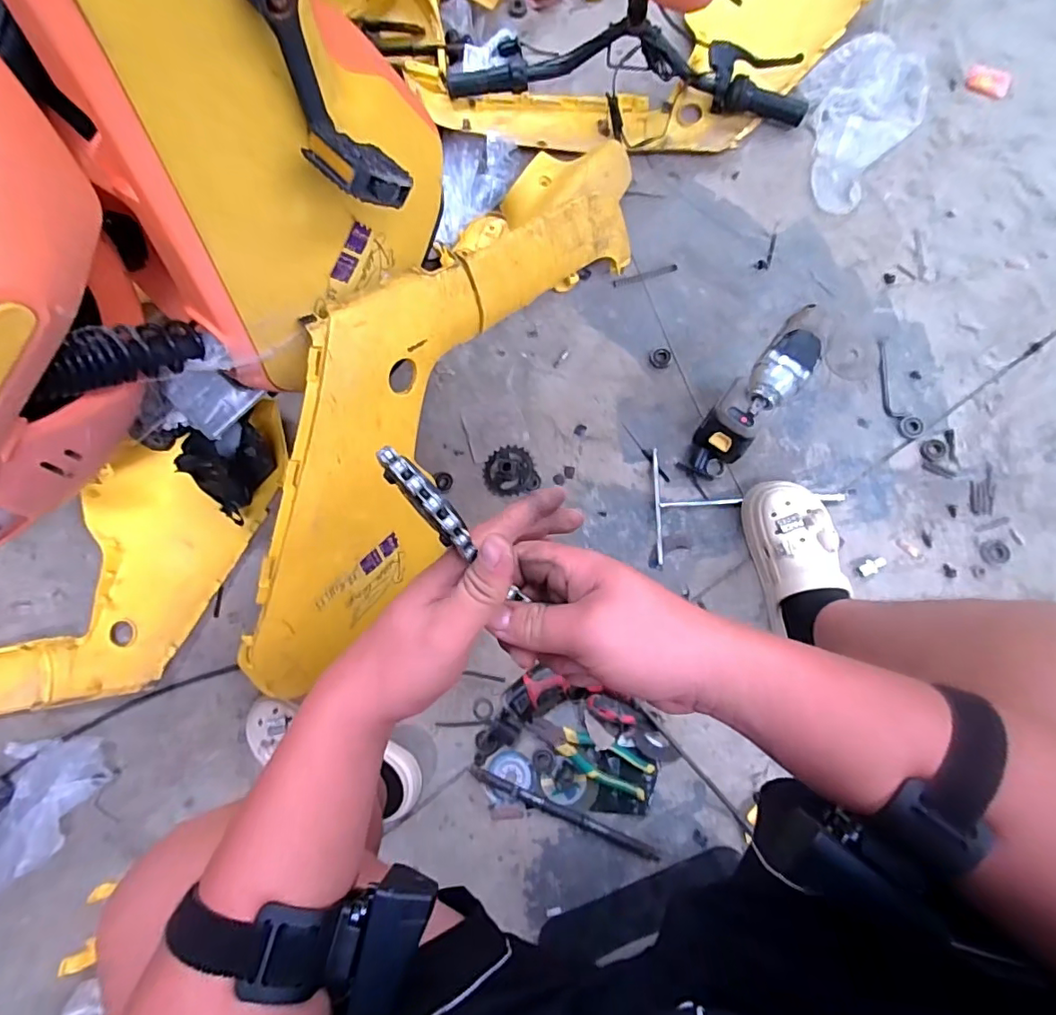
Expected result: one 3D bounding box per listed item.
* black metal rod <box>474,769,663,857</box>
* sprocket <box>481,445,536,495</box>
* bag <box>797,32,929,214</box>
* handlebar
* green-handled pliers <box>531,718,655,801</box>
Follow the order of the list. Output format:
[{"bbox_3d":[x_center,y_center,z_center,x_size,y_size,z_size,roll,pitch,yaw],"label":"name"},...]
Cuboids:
[{"bbox_3d":[0.051,0.449,0.782,0.291,0.016,0.017,23,83,6],"label":"black metal rod"},{"bbox_3d":[-0.031,-0.063,0.885,0.086,0.021,0.082,-4,81,2],"label":"sprocket"},{"bbox_3d":[0.572,-0.694,0.944,0.204,0.037,0.334,38,85,8],"label":"bag"},{"bbox_3d":[0.178,-0.799,0.937,0.632,0.116,0.130,8,82,4],"label":"handlebar"},{"bbox_3d":[0.089,0.368,0.790,0.181,0.025,0.057,19,82,6],"label":"green-handled pliers"}]

